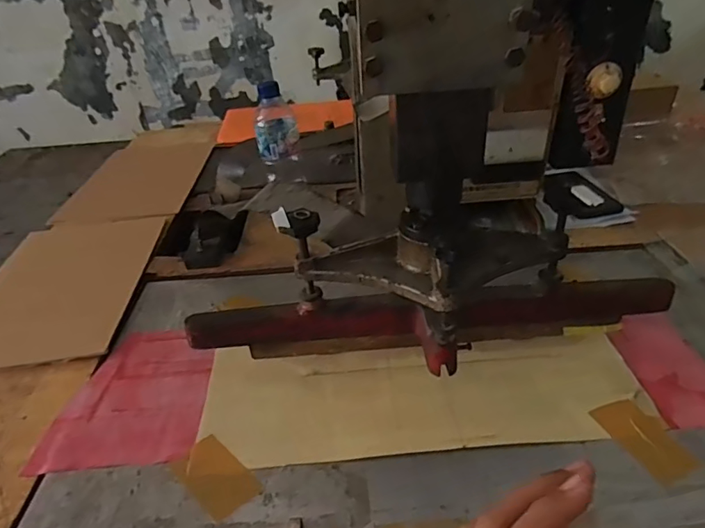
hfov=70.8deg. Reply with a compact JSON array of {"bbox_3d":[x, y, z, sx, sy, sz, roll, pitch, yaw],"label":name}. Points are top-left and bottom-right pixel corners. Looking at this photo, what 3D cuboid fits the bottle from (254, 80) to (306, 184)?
[{"bbox_3d":[-0.115,-0.200,0.769,0.064,0.151,0.060,-8,33,-5],"label":"bottle"}]

